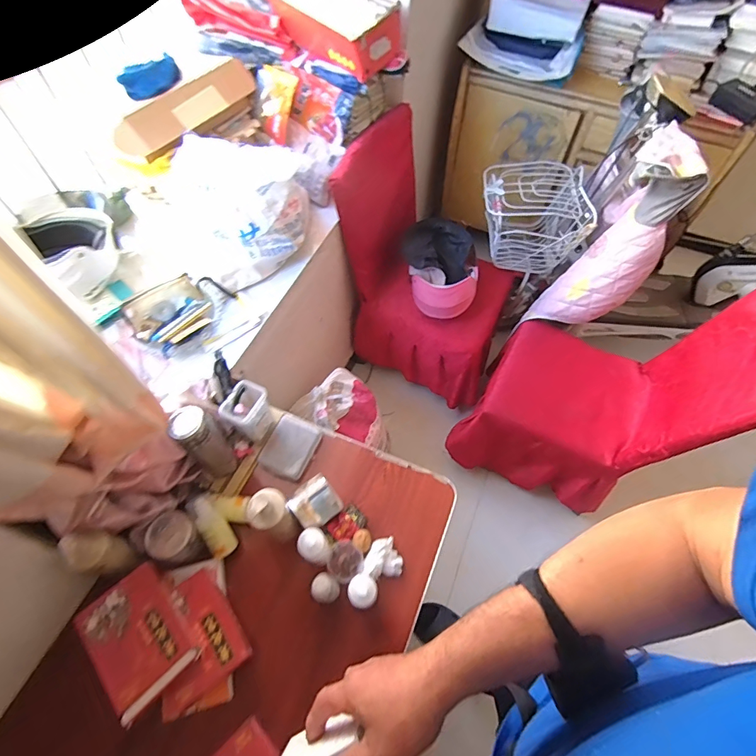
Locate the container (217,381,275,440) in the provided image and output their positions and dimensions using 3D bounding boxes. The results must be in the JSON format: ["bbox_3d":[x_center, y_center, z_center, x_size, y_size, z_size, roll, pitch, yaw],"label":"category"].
[{"bbox_3d":[-0.253,0.074,0.835,0.066,0.124,0.080,26,62,14],"label":"container"}]

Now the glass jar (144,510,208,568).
[{"bbox_3d":[-0.357,0.288,0.754,0.081,0.081,0.086,0,59,-1],"label":"glass jar"}]

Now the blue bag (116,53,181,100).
[{"bbox_3d":[-0.529,-0.719,1.002,0.056,0.051,0.187,17,60,9],"label":"blue bag"}]

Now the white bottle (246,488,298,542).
[{"bbox_3d":[-0.178,0.231,0.718,0.065,0.155,0.066,0,59,-1],"label":"white bottle"}]

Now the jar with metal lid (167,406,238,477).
[{"bbox_3d":[-0.314,0.117,0.772,0.073,0.186,0.065,-40,67,-22],"label":"jar with metal lid"}]

